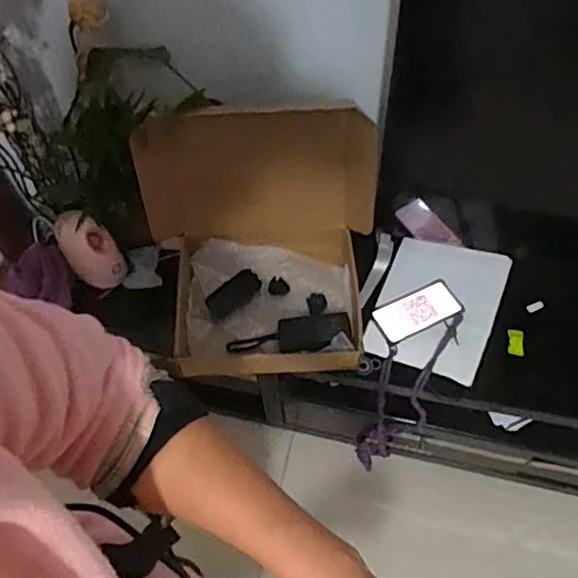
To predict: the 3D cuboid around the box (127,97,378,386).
[{"bbox_3d":[-0.053,-0.061,1.022,0.403,0.358,0.298,-2,59,1],"label":"box"}]

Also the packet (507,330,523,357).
[{"bbox_3d":[0.412,0.097,1.094,0.027,0.006,0.048,6,59,6],"label":"packet"}]

